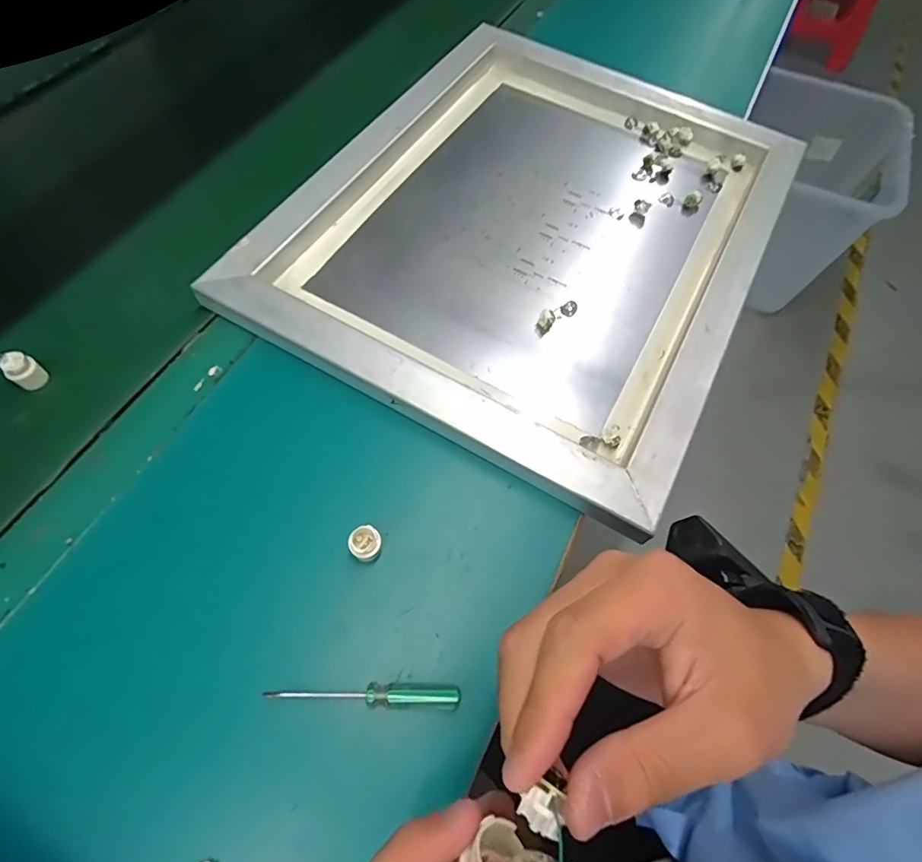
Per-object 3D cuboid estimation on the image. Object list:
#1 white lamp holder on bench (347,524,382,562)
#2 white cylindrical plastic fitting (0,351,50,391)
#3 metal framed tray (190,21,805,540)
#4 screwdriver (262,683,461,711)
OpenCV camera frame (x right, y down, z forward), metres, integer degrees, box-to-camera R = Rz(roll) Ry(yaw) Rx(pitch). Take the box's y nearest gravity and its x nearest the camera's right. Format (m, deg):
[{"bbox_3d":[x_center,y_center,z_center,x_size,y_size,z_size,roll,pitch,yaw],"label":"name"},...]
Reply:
[{"bbox_3d":[-0.066,0.079,0.349,0.021,0.026,0.023,2,63,-3],"label":"white lamp holder on bench"},{"bbox_3d":[-0.341,-0.047,0.392,0.018,0.028,0.021,32,65,12],"label":"white cylindrical plastic fitting"},{"bbox_3d":[0.080,-0.219,0.502,0.419,0.034,0.536,28,64,10],"label":"metal framed tray"},{"bbox_3d":[-0.059,0.163,0.309,0.116,0.010,0.013,3,63,-3],"label":"screwdriver"}]

